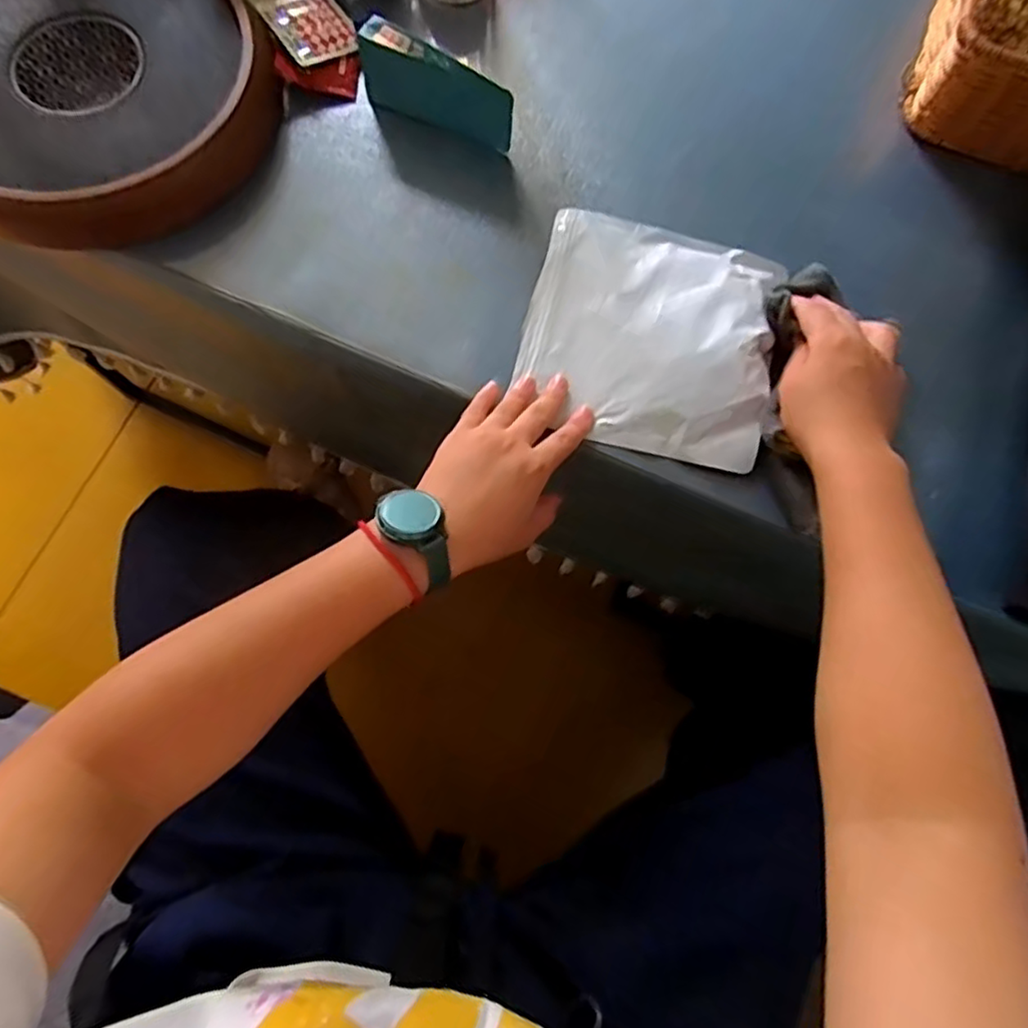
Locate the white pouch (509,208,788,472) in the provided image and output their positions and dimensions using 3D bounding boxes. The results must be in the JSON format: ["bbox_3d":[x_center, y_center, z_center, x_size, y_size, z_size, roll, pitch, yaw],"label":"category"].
[{"bbox_3d":[0.099,-0.134,0.473,0.175,0.025,0.173,15,74,2],"label":"white pouch"}]

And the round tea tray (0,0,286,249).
[{"bbox_3d":[-0.329,-0.336,0.507,0.251,0.051,0.254,1,74,-2],"label":"round tea tray"}]

